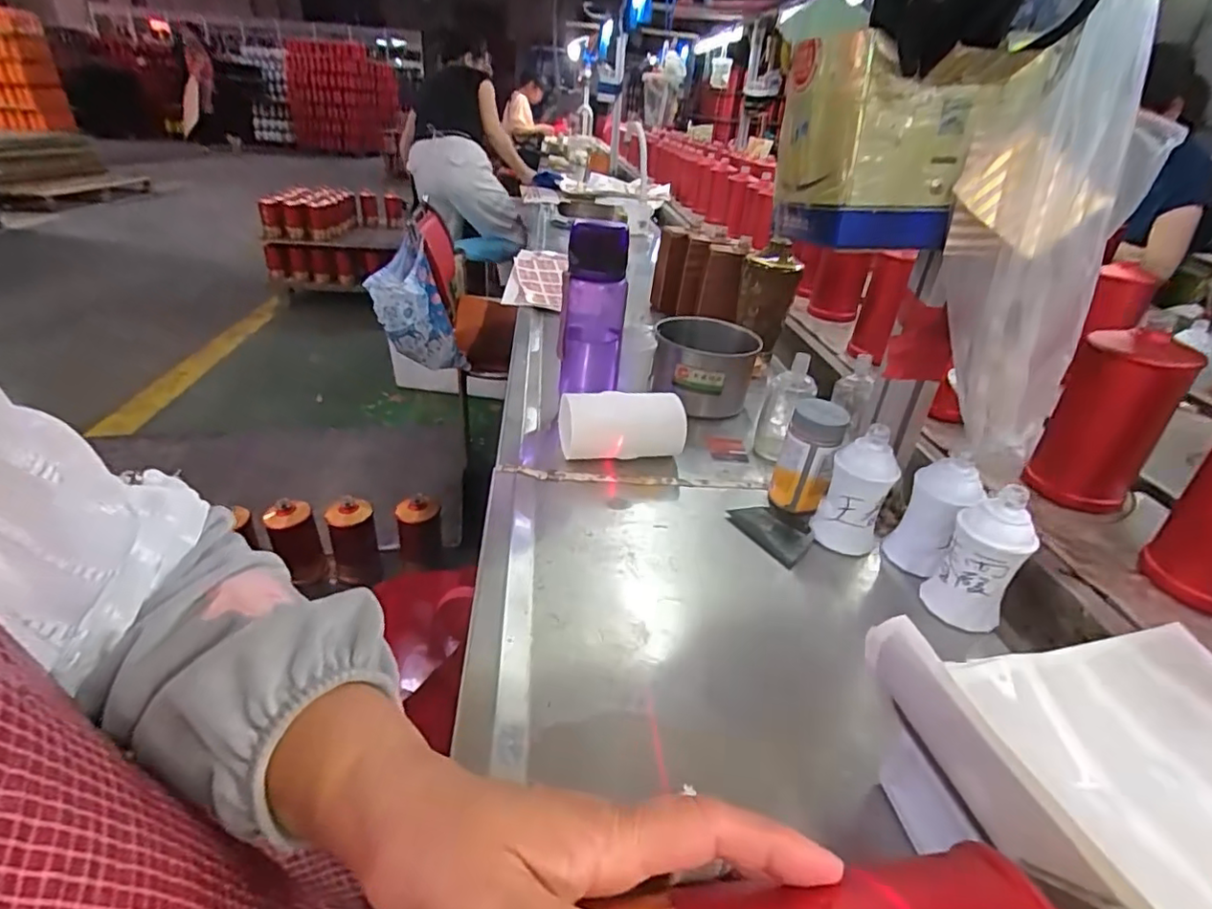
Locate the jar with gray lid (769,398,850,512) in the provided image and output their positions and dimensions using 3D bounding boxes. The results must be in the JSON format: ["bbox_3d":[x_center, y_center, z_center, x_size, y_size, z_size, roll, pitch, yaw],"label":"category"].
[{"bbox_3d":[0.199,0.002,0.586,0.056,0.109,0.045,16,33,19],"label":"jar with gray lid"}]

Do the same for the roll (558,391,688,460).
[{"bbox_3d":[0.017,-0.028,0.658,0.139,0.062,0.062,0,31,-7],"label":"roll"}]

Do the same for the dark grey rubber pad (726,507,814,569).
[{"bbox_3d":[0.161,0.073,0.568,0.049,0.015,0.078,-20,36,-31],"label":"dark grey rubber pad"}]

